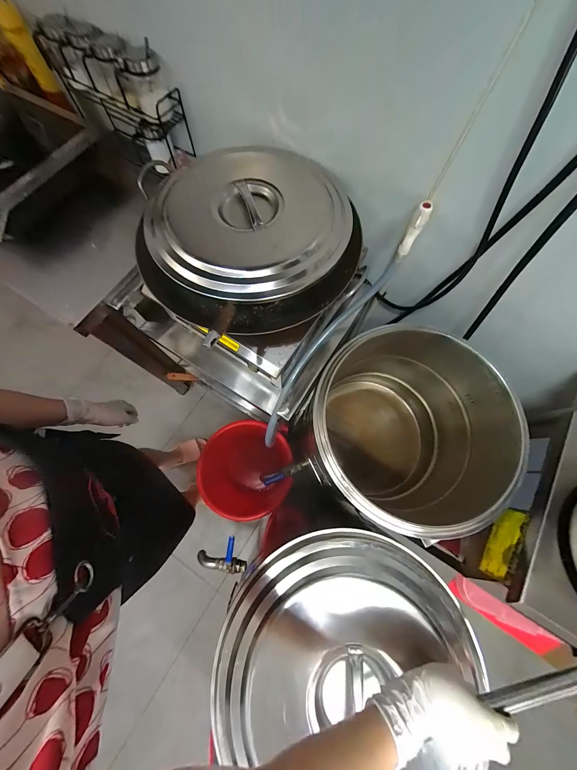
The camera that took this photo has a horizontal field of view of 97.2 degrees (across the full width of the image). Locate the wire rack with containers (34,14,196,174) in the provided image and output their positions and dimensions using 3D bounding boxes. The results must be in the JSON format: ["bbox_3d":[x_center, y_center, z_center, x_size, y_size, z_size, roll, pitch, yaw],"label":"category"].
[{"bbox_3d":[-0.447,-0.776,0.676,0.384,0.213,0.109,34,76,9],"label":"wire rack with containers"}]

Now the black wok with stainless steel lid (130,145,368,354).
[{"bbox_3d":[-0.099,-0.329,0.574,0.396,0.156,0.431,0,73,0],"label":"black wok with stainless steel lid"}]

